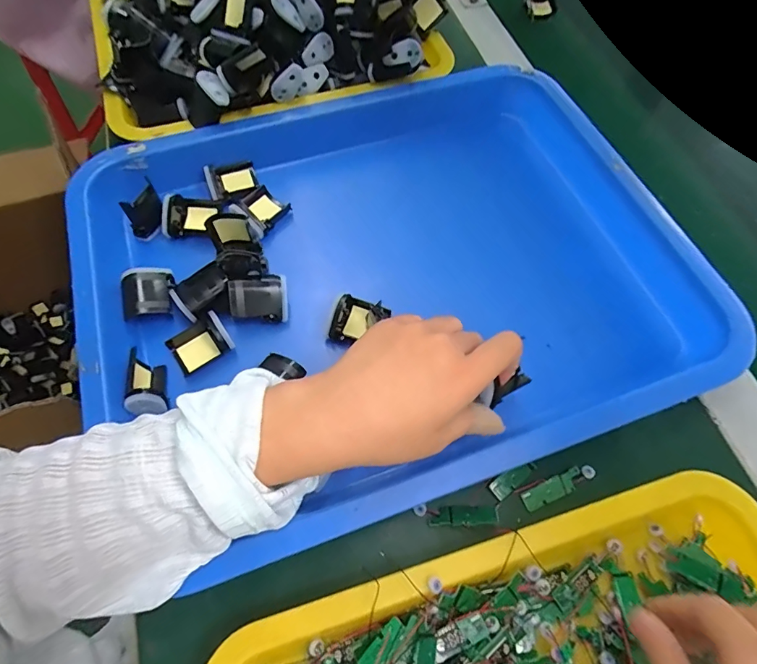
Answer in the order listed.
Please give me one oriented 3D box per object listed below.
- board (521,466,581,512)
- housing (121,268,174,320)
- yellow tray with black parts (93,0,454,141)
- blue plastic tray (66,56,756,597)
[{"bbox_3d":[0.115,0.103,0.297,0.043,0.004,0.012,-21,66,-11],"label":"board"},{"bbox_3d":[-0.172,-0.028,0.337,0.034,0.015,0.040,-13,65,-7],"label":"housing"},{"bbox_3d":[-0.105,-0.307,0.434,0.332,0.104,0.219,-17,65,-10],"label":"yellow tray with black parts"},{"bbox_3d":[0.006,-0.053,0.357,0.436,0.054,0.348,-17,65,-10],"label":"blue plastic tray"}]

